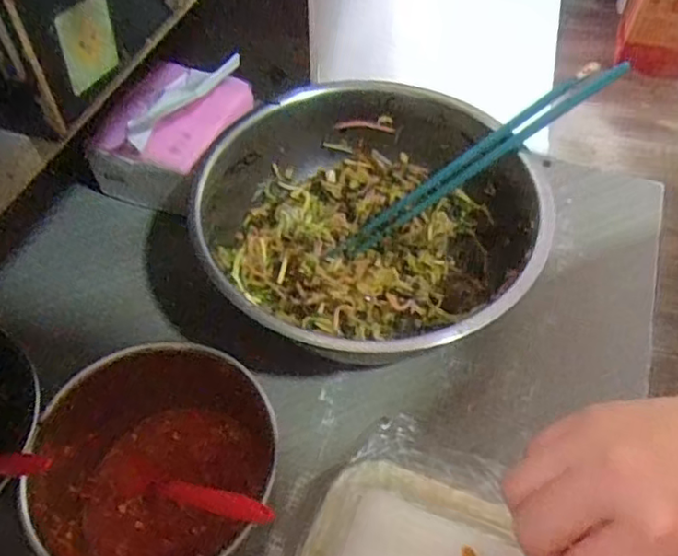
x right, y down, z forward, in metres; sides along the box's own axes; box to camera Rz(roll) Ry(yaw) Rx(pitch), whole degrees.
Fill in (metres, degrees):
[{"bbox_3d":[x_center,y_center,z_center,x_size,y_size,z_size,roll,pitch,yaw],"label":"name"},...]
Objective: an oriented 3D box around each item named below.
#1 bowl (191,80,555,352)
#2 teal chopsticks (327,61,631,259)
[{"bbox_3d":[0.023,-0.028,0.413,0.199,0.084,0.208,1,53,-1],"label":"bowl"},{"bbox_3d":[0.090,-0.079,0.419,0.222,0.016,0.025,-34,57,9],"label":"teal chopsticks"}]

